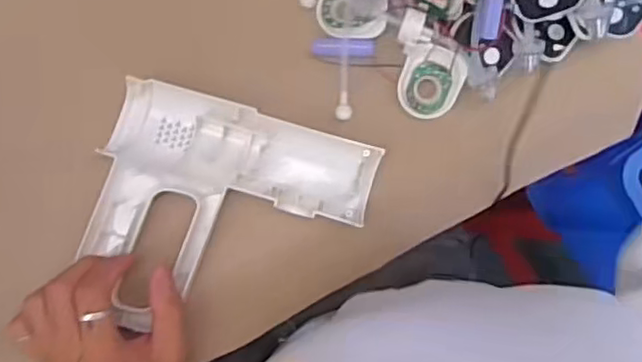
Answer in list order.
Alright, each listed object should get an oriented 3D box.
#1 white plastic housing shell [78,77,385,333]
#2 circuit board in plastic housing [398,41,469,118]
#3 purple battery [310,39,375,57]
[{"bbox_3d":[-0.077,0.029,0.506,0.207,0.037,0.176,17,85,-3],"label":"white plastic housing shell"},{"bbox_3d":[0.089,-0.079,0.519,0.049,0.010,0.059,15,108,1],"label":"circuit board in plastic housing"},{"bbox_3d":[0.018,-0.108,0.523,0.052,0.011,0.014,-1,87,-5],"label":"purple battery"}]

